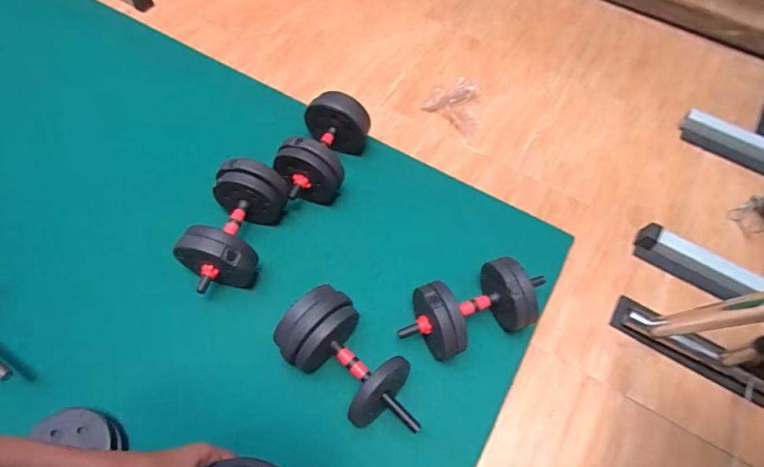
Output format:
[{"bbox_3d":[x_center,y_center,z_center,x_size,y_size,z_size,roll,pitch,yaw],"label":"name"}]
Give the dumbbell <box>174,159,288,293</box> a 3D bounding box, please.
[{"bbox_3d":[-0.381,-0.004,1.220,0.186,0.196,0.333,16,60,6],"label":"dumbbell"}]

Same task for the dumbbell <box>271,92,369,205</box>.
[{"bbox_3d":[-0.167,-0.235,1.380,0.176,0.216,0.345,20,61,8],"label":"dumbbell"}]

